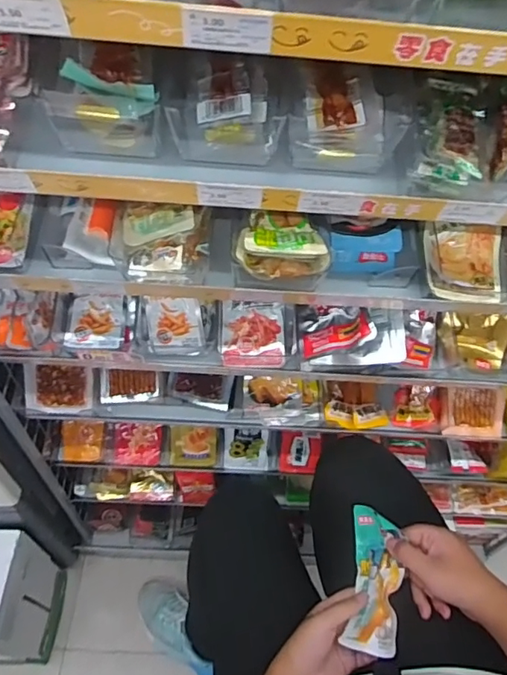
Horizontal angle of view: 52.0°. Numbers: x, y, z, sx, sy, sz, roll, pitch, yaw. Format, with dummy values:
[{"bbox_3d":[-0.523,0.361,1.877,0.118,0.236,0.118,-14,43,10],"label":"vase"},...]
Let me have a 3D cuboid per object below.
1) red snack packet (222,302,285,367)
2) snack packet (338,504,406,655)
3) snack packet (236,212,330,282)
[{"bbox_3d":[0.000,-0.003,0.647,0.078,0.012,0.079,0,78,2],"label":"red snack packet"},{"bbox_3d":[0.144,0.289,0.626,0.027,0.069,0.159,38,49,-31],"label":"snack packet"},{"bbox_3d":[0.027,-0.088,0.494,0.084,0.039,0.060,1,54,-5],"label":"snack packet"}]

